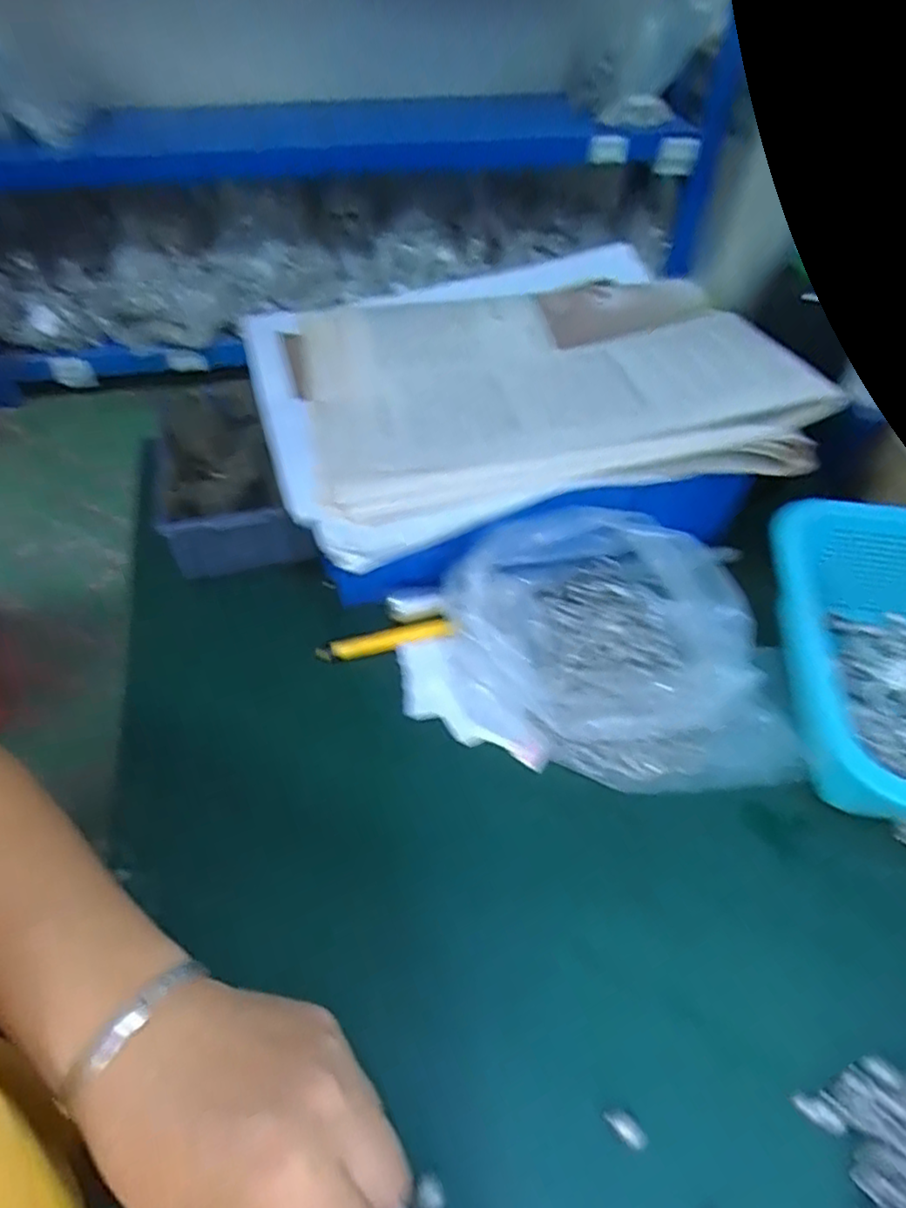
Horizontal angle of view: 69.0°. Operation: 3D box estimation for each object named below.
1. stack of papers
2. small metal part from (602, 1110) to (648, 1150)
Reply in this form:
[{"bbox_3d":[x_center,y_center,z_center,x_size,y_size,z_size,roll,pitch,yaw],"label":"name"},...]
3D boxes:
[{"bbox_3d":[0.032,-0.139,0.403,0.287,0.036,0.222,-12,51,-12],"label":"stack of papers"},{"bbox_3d":[0.068,0.207,0.260,0.018,0.008,0.009,26,54,20],"label":"small metal part"}]

